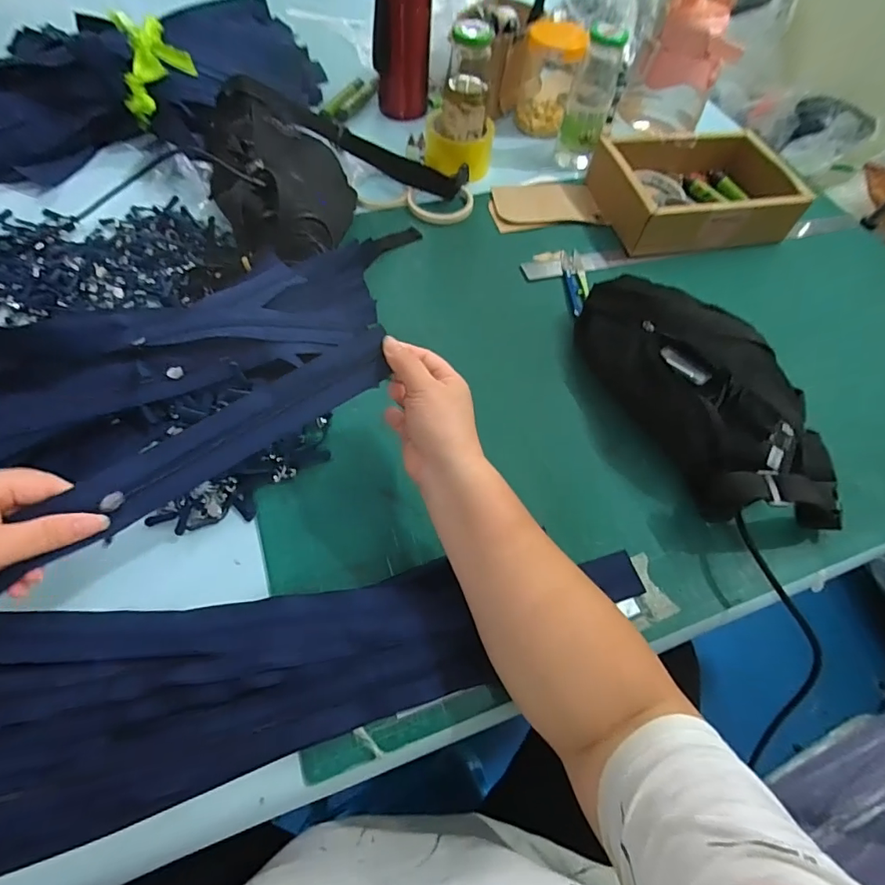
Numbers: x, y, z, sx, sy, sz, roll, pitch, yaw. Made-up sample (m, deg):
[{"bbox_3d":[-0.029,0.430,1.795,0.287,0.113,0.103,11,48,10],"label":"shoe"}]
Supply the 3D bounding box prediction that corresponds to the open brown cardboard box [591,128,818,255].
[{"bbox_3d":[0.348,-0.345,0.665,0.235,0.063,0.166,-8,62,-10],"label":"open brown cardboard box"}]

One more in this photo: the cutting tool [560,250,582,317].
[{"bbox_3d":[0.160,-0.199,0.604,0.015,0.006,0.113,0,61,-6],"label":"cutting tool"}]

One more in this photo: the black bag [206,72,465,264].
[{"bbox_3d":[-0.161,-0.350,0.616,0.280,0.087,0.319,38,64,15],"label":"black bag"}]

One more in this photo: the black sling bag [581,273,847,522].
[{"bbox_3d":[0.265,-0.054,0.488,0.171,0.078,0.308,-17,64,-14],"label":"black sling bag"}]

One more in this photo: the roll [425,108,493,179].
[{"bbox_3d":[0.022,-0.424,0.696,0.097,0.052,0.089,6,61,-2],"label":"roll"}]

